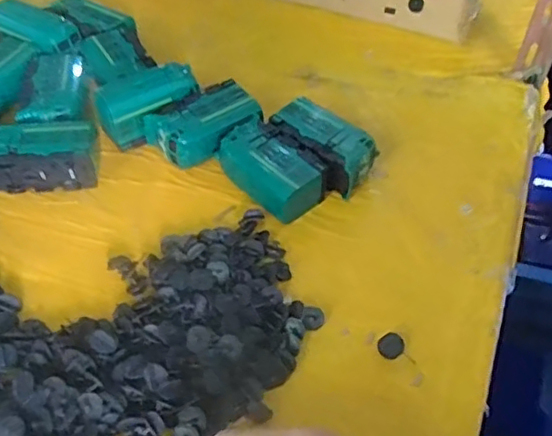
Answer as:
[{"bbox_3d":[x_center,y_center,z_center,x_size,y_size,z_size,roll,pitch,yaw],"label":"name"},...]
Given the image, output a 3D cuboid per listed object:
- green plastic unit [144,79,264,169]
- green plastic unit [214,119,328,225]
[{"bbox_3d":[-0.063,-0.080,0.546,0.092,0.042,0.066,-27,55,-25],"label":"green plastic unit"},{"bbox_3d":[-0.003,-0.040,0.510,0.052,0.036,0.095,-34,58,-29],"label":"green plastic unit"}]

